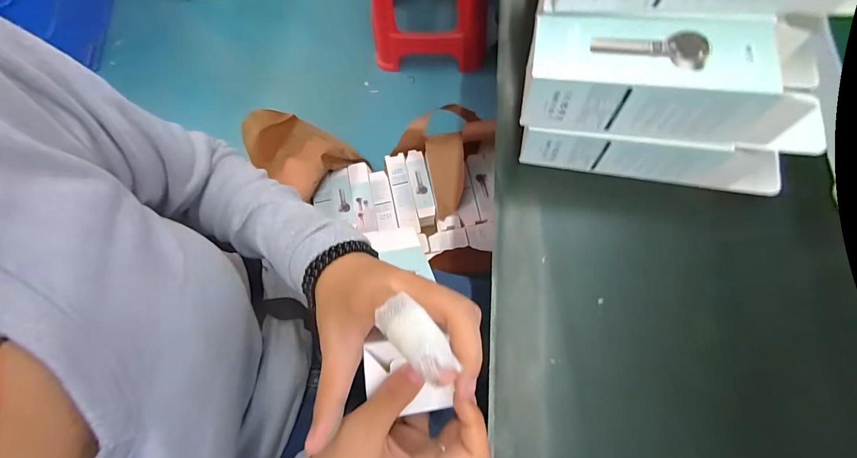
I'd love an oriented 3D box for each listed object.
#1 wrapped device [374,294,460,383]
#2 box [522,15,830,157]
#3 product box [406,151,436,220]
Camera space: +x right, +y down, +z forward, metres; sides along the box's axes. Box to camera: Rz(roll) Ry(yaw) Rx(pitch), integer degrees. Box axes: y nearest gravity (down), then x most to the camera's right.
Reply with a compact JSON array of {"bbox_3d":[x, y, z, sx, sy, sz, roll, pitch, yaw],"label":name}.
[{"bbox_3d":[-0.006,0.047,0.161,0.018,0.012,0.044,-43,45,-11],"label":"wrapped device"},{"bbox_3d":[0.191,-0.115,0.284,0.232,0.061,0.070,8,72,5],"label":"box"},{"bbox_3d":[-0.027,-0.141,1.118,0.055,0.039,0.216,-12,71,-1],"label":"product box"}]

